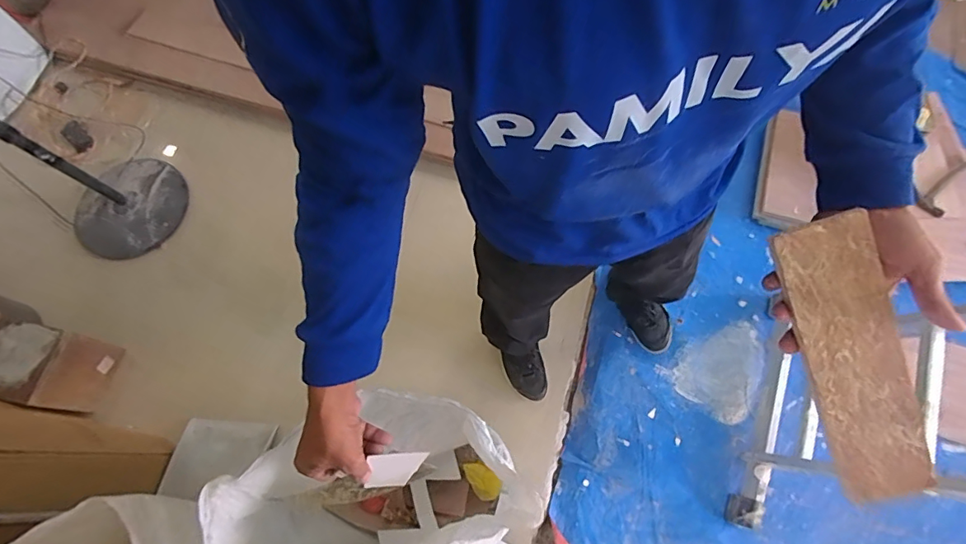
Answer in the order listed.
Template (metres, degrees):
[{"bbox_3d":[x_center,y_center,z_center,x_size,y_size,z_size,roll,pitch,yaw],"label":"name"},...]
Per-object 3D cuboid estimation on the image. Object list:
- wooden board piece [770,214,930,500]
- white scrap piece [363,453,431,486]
[{"bbox_3d":[0.363,0.086,0.467,0.085,0.012,0.281,-18,95,9],"label":"wooden board piece"},{"bbox_3d":[-0.109,0.252,0.602,0.060,0.076,0.010,6,34,-18],"label":"white scrap piece"}]

